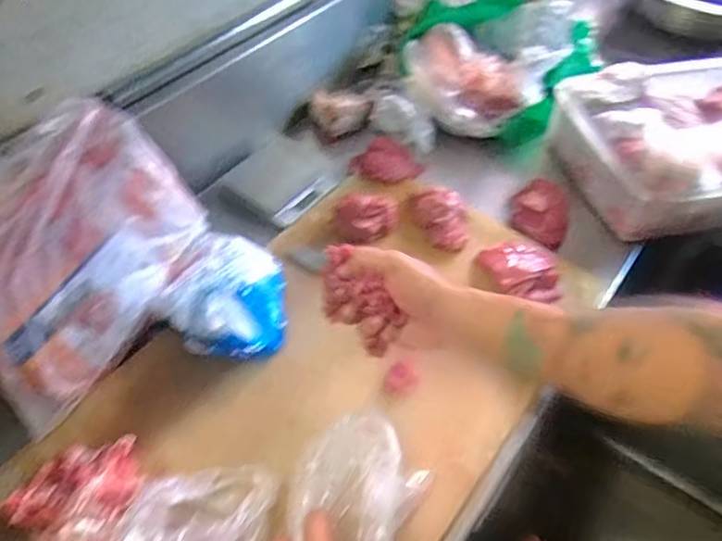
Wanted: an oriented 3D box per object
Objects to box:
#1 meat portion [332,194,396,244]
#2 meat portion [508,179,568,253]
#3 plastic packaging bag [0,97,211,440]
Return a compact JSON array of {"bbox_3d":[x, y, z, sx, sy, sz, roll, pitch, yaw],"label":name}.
[{"bbox_3d":[0.004,-0.066,0.700,0.074,0.035,0.061,1,51,-1],"label":"meat portion"},{"bbox_3d":[0.228,-0.077,0.727,0.065,0.036,0.094,9,51,6],"label":"meat portion"},{"bbox_3d":[-0.284,-0.027,0.553,0.039,0.229,0.273,-1,43,40],"label":"plastic packaging bag"}]

